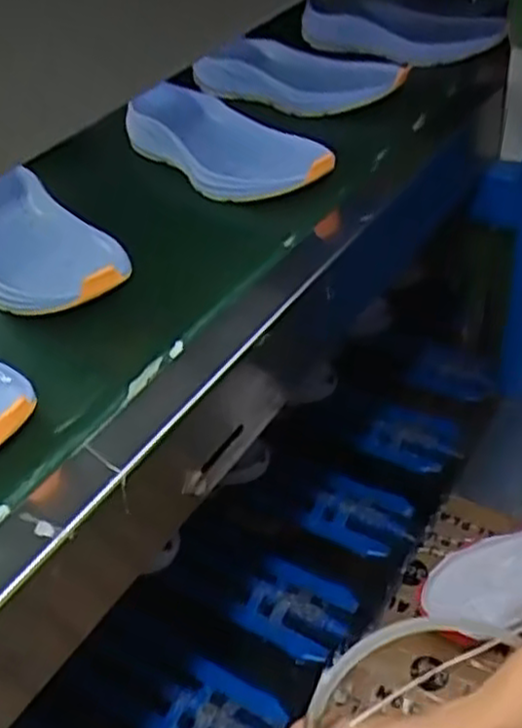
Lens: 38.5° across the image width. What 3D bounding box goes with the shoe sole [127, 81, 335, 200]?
[{"bbox_3d":[-0.029,-0.178,0.632,0.192,0.068,0.068,29,52,36],"label":"shoe sole"}]

